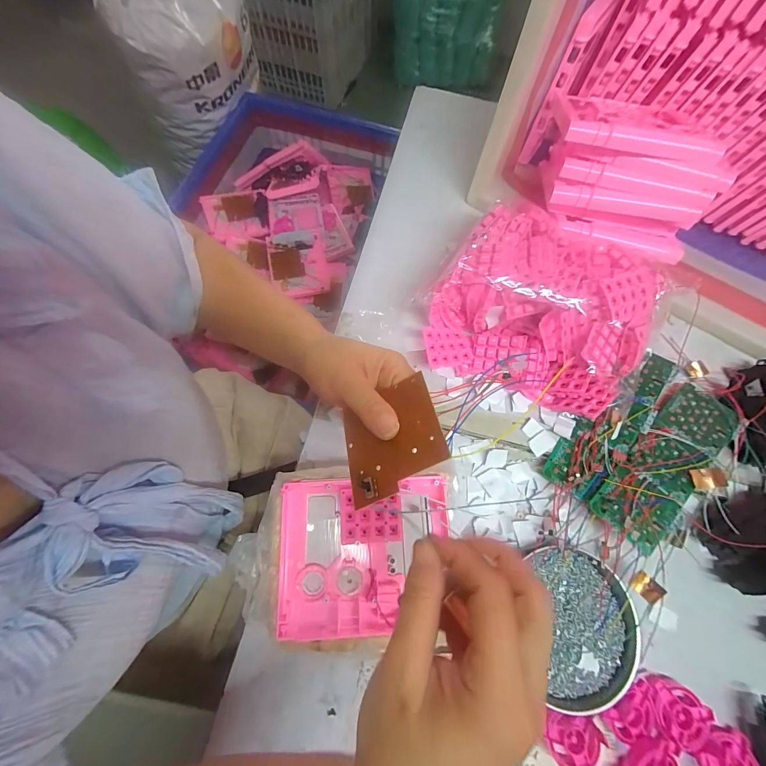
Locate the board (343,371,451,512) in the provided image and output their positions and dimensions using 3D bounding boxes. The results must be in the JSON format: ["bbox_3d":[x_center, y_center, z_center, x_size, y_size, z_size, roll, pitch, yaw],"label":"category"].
[{"bbox_3d":[0.004,0.036,0.217,0.070,0.007,0.071,-31,49,17],"label":"board"}]

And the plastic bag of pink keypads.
[{"bbox_3d":[0.181,-0.085,0.383,0.228,0.094,0.191,22,72,5],"label":"plastic bag of pink keypads"}]

